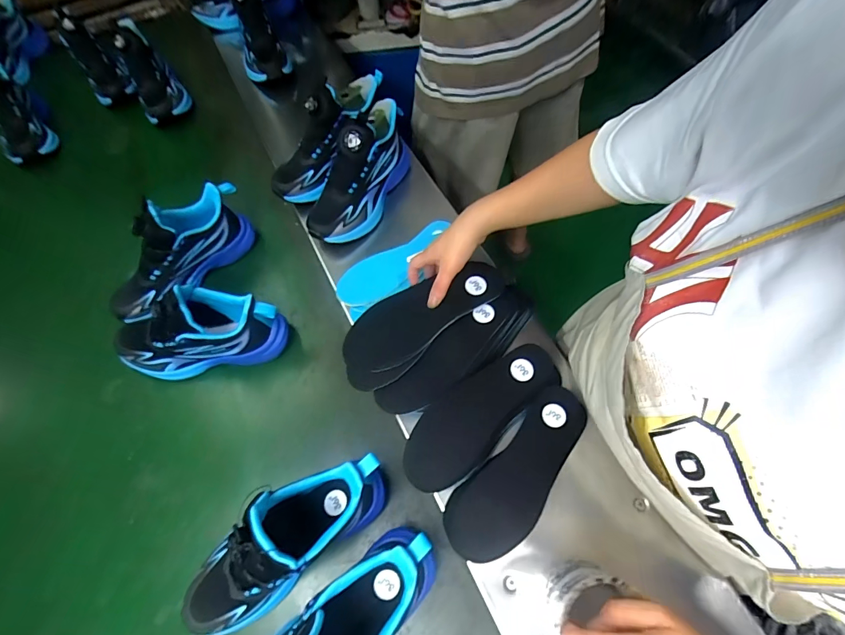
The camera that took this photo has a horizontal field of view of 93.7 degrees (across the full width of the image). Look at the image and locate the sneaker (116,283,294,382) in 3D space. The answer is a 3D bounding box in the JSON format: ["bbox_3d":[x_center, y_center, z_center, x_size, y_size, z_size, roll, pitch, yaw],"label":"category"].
[{"bbox_3d":[-0.318,0.016,0.551,0.237,0.133,0.086,-9,62,-2],"label":"sneaker"}]

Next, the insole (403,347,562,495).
[{"bbox_3d":[0.071,0.114,0.484,0.223,0.016,0.082,-39,76,-10],"label":"insole"}]

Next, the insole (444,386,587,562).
[{"bbox_3d":[0.117,0.177,0.456,0.078,0.014,0.221,42,72,19],"label":"insole"}]

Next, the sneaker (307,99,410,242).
[{"bbox_3d":[-0.098,-0.236,0.629,0.079,0.122,0.237,19,66,10],"label":"sneaker"}]

